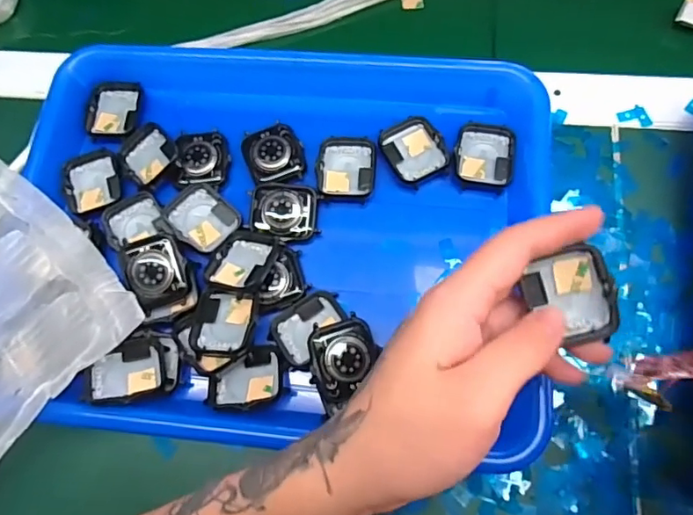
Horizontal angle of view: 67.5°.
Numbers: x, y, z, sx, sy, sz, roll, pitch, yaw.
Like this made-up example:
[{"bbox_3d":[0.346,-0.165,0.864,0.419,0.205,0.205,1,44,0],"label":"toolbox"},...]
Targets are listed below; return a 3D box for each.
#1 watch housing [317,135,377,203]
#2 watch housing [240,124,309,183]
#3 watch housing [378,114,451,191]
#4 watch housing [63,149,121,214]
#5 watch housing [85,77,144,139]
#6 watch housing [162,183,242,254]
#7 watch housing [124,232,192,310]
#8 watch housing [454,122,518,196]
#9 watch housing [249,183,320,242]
[{"bbox_3d":[0.000,-0.059,0.343,0.038,0.008,0.045,0,73,5],"label":"watch housing"},{"bbox_3d":[-0.048,-0.069,0.346,0.039,0.006,0.041,-17,72,0],"label":"watch housing"},{"bbox_3d":[0.044,-0.070,0.343,0.037,0.007,0.043,-30,73,-4],"label":"watch housing"},{"bbox_3d":[-0.170,-0.051,0.351,0.037,0.009,0.042,-17,72,0],"label":"watch housing"},{"bbox_3d":[-0.164,-0.107,0.370,0.035,0.015,0.044,6,74,7],"label":"watch housing"},{"bbox_3d":[-0.093,-0.024,0.334,0.045,0.016,0.037,35,79,14],"label":"watch housing"},{"bbox_3d":[-0.117,0.010,0.316,0.035,0.014,0.043,-23,92,-9],"label":"watch housing"},{"bbox_3d":[0.090,-0.066,0.338,0.038,0.008,0.045,6,74,7],"label":"watch housing"},{"bbox_3d":[-0.040,-0.029,0.332,0.043,0.013,0.037,2,73,6],"label":"watch housing"}]

